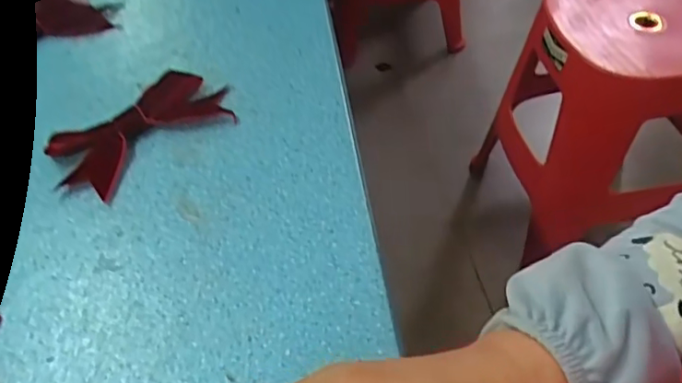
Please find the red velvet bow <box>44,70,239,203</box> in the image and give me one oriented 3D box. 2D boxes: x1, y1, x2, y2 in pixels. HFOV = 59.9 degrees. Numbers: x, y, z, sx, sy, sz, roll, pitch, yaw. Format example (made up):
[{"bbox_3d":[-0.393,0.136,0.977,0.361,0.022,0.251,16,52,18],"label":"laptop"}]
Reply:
[{"bbox_3d":[-0.153,-0.051,0.454,0.131,0.014,0.085,-32,55,-22],"label":"red velvet bow"}]

